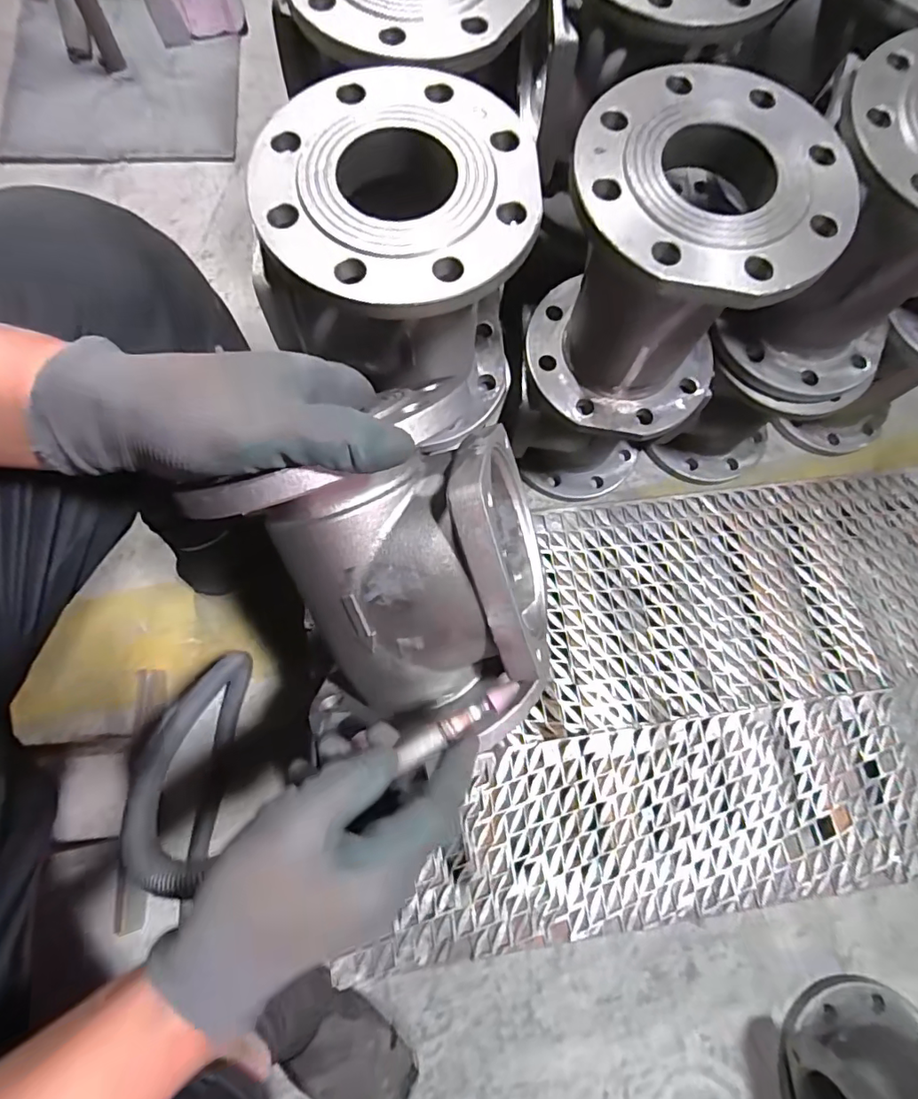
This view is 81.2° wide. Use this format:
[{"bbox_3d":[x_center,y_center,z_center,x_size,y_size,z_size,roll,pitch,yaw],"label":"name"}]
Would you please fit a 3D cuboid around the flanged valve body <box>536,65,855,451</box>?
[{"bbox_3d":[0.173,-0.232,0.465,0.185,0.219,0.180,1,76,-2],"label":"flanged valve body"}]

